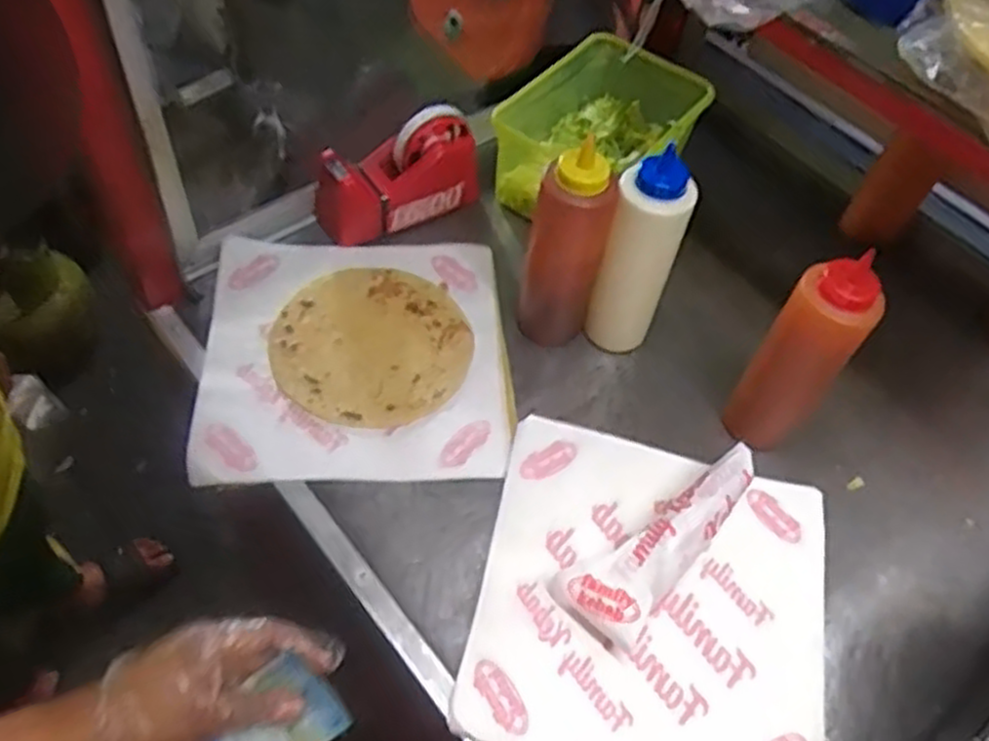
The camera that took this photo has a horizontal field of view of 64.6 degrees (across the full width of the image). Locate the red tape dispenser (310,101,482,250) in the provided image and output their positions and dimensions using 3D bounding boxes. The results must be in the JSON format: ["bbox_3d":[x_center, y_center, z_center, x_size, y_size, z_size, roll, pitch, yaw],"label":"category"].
[{"bbox_3d":[-0.093,-0.192,0.758,0.161,0.085,0.065,-22,61,-20],"label":"red tape dispenser"}]

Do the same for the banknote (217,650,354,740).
[{"bbox_3d":[-0.141,0.229,0.508,0.079,0.012,0.058,-31,76,-25],"label":"banknote"}]

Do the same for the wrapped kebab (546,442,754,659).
[{"bbox_3d":[0.135,0.127,0.590,0.188,0.037,0.065,-33,66,-25],"label":"wrapped kebab"}]

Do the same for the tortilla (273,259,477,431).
[{"bbox_3d":[-0.108,-0.026,0.692,0.167,0.009,0.169,3,54,-4],"label":"tortilla"}]

